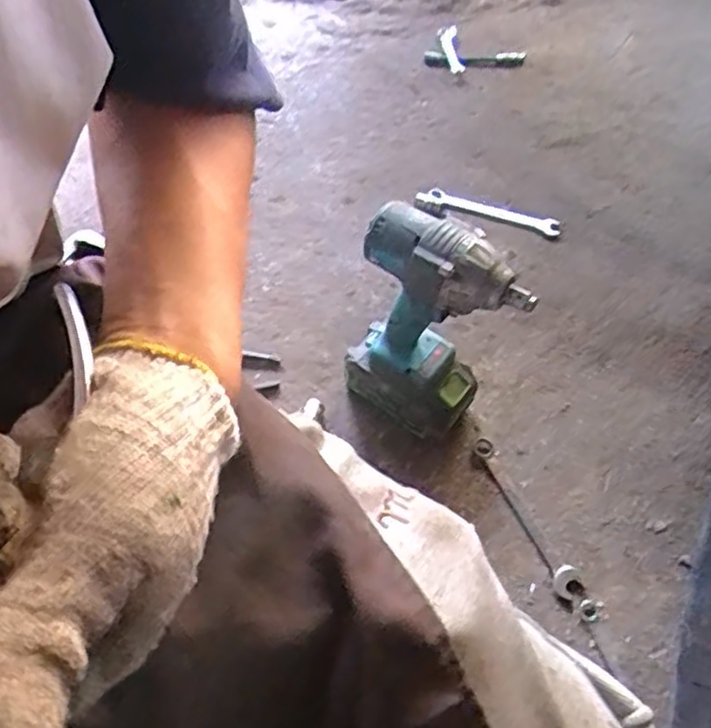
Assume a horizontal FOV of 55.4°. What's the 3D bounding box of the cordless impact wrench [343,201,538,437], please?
[{"bbox_3d":[0.071,-0.021,0.647,0.159,0.281,0.066,33,61,19],"label":"cordless impact wrench"}]

